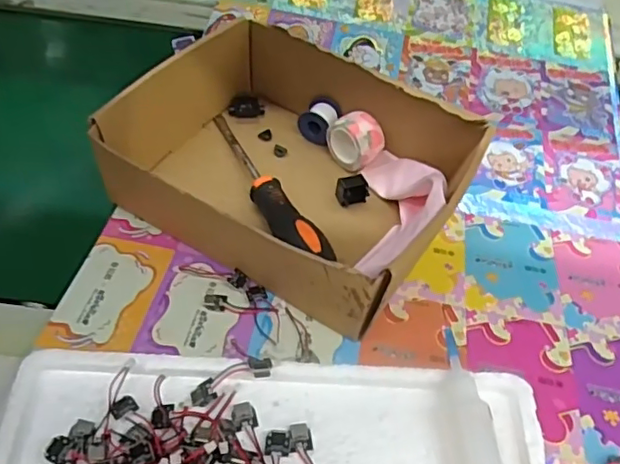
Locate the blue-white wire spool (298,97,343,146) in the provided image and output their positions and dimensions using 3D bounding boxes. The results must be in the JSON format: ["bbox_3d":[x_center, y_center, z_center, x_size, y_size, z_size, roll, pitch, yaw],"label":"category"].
[{"bbox_3d":[0.008,-0.090,0.473,0.030,0.027,0.031,23,53,12],"label":"blue-white wire spool"}]

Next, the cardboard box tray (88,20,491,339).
[{"bbox_3d":[-0.010,-0.050,0.412,0.216,0.068,0.175,28,55,16],"label":"cardboard box tray"}]

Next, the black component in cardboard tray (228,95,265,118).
[{"bbox_3d":[-0.054,-0.108,0.492,0.029,0.011,0.022,-5,53,-10],"label":"black component in cardboard tray"}]

